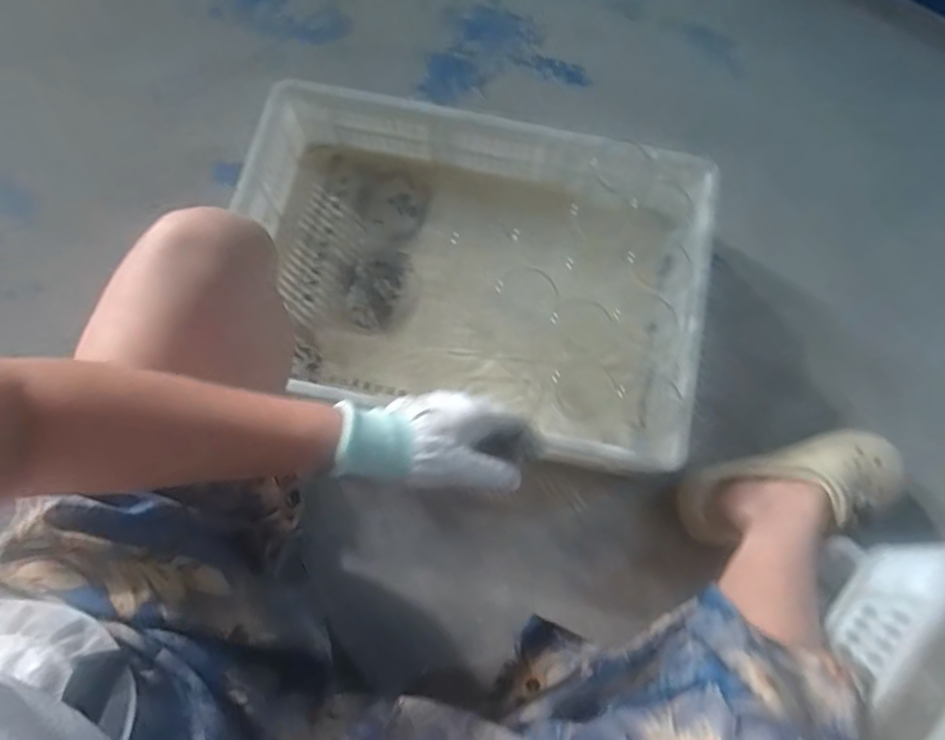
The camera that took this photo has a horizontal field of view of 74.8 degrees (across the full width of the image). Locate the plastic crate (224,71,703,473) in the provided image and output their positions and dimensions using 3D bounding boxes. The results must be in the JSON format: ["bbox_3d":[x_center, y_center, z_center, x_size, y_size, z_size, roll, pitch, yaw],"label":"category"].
[{"bbox_3d":[-0.009,-0.130,0.805,0.583,0.148,0.406,11,74,2],"label":"plastic crate"}]

